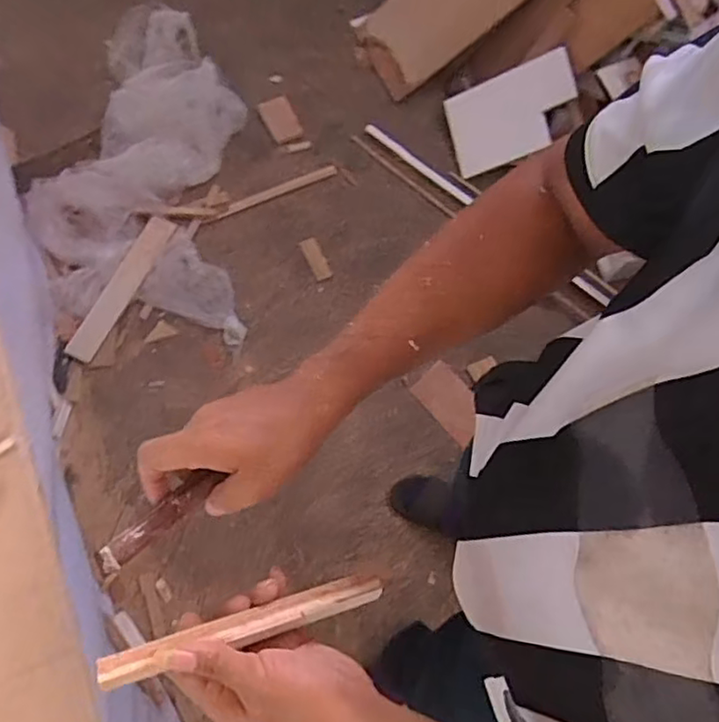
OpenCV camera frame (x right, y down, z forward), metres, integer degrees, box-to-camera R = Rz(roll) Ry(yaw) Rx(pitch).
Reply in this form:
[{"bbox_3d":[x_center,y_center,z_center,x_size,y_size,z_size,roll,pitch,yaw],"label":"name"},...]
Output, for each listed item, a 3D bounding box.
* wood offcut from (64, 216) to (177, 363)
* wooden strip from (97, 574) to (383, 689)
[{"bbox_3d":[-0.614,-0.196,1.616,0.073,0.027,0.430,25,71,5],"label":"wood offcut"},{"bbox_3d":[-0.079,0.192,0.454,0.204,0.013,0.023,-10,71,-21],"label":"wooden strip"}]

